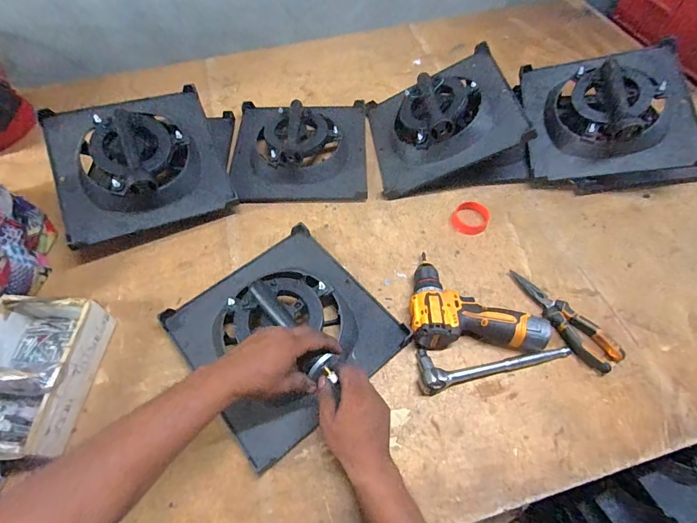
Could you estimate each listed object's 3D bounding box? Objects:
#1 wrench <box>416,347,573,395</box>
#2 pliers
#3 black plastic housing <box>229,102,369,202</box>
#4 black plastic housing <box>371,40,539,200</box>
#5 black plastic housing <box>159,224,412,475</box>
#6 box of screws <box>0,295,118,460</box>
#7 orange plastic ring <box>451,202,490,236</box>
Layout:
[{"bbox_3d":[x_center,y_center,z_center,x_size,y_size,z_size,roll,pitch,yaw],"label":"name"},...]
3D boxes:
[{"bbox_3d":[0.225,0.148,0.581,0.241,0.039,0.066,-10,59,-4],"label":"wrench"},{"bbox_3d":[0.350,0.091,0.620,0.055,0.027,0.199,-34,64,-17],"label":"pliers"},{"bbox_3d":[-0.104,-0.263,0.814,0.288,0.090,0.284,-4,59,-1],"label":"black plastic housing"},{"bbox_3d":[0.176,-0.302,0.768,0.296,0.110,0.307,-21,57,21],"label":"black plastic housing"},{"bbox_3d":[-0.104,0.092,0.585,0.292,0.087,0.294,-36,64,-18],"label":"black plastic housing"},{"bbox_3d":[-0.474,0.170,0.553,0.153,0.096,0.221,1,59,3],"label":"box of screws"},{"bbox_3d":[0.241,-0.086,0.735,0.067,0.020,0.063,-1,59,1],"label":"orange plastic ring"}]

